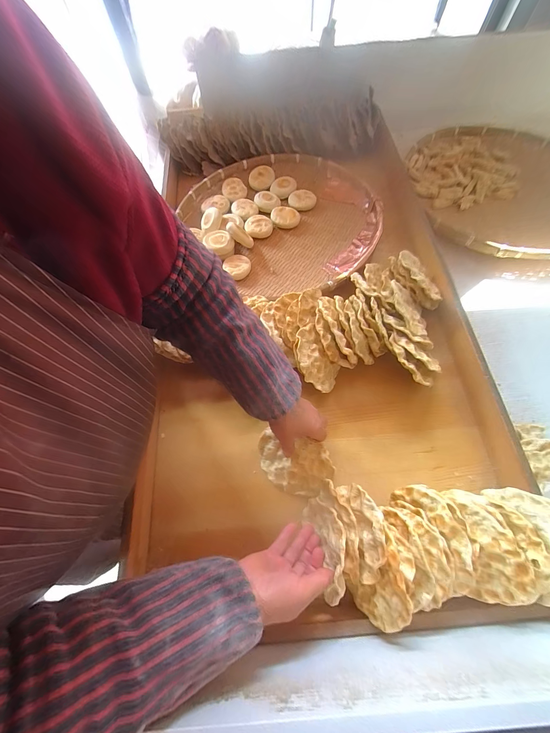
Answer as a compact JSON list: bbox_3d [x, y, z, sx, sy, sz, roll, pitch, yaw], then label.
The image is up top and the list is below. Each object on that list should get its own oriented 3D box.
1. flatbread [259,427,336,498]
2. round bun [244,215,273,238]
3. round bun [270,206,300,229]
[{"bbox_3d":[0.031,0.168,0.484,0.131,0.015,0.094,15,96,18],"label":"flatbread"},{"bbox_3d":[-0.042,-0.357,0.721,0.067,0.032,0.055,-12,65,-6],"label":"round bun"},{"bbox_3d":[0.023,-0.386,0.736,0.066,0.027,0.060,0,65,0],"label":"round bun"}]

